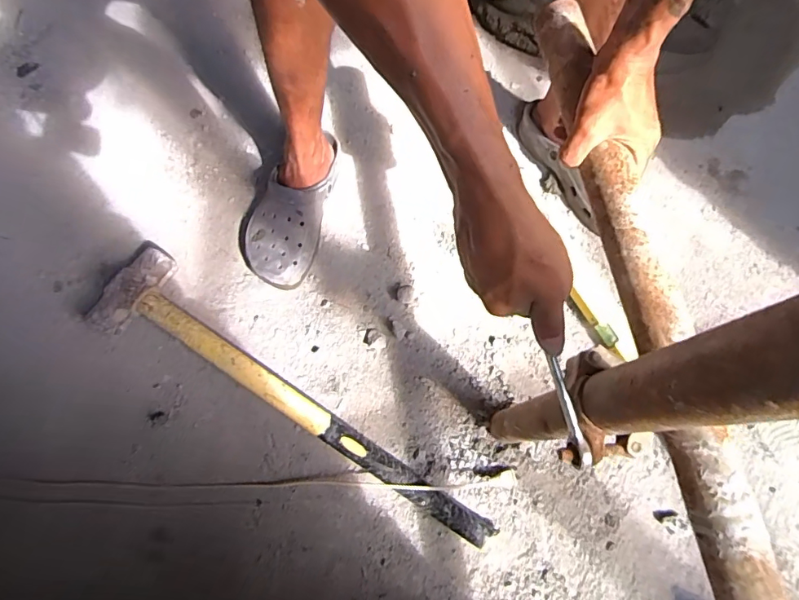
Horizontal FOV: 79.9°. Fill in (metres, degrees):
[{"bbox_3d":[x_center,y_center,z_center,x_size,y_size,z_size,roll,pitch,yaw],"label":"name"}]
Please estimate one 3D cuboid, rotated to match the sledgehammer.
[{"bbox_3d":[-0.170,0.141,0.694,0.692,0.054,0.140,33,76,8],"label":"sledgehammer"}]

